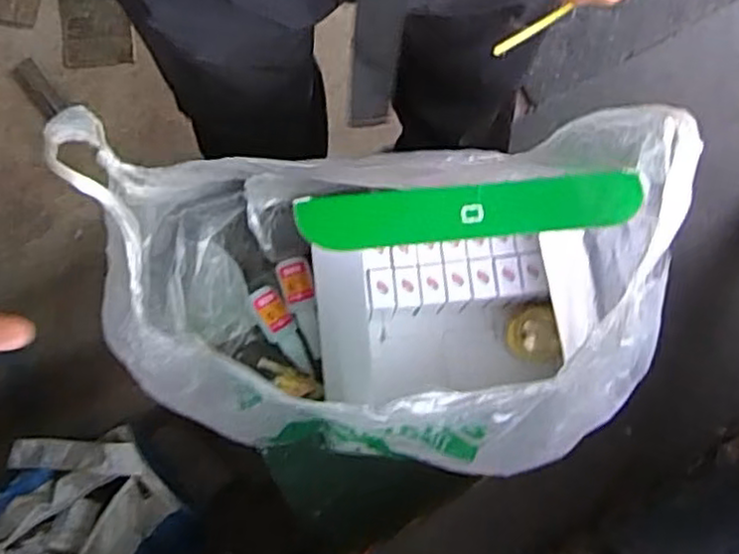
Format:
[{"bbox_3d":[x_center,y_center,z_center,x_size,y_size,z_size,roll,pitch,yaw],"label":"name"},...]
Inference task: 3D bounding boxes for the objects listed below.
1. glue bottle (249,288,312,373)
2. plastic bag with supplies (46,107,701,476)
[{"bbox_3d":[-0.089,0.054,0.718,0.027,0.016,0.095,-29,80,-5],"label":"glue bottle"},{"bbox_3d":[0.009,0.020,0.565,0.388,0.372,0.232,6,79,1],"label":"plastic bag with supplies"}]

